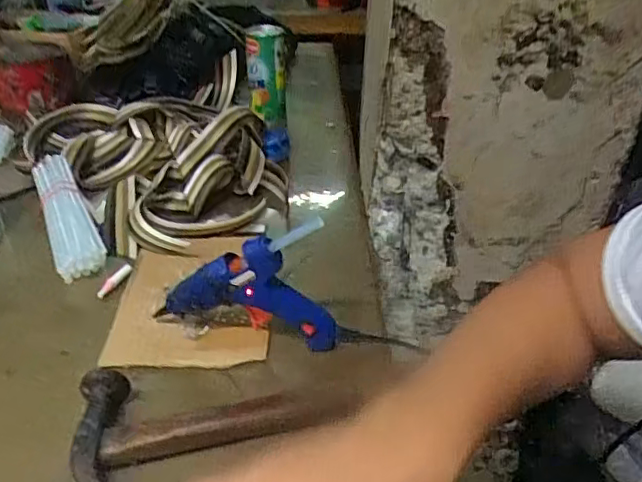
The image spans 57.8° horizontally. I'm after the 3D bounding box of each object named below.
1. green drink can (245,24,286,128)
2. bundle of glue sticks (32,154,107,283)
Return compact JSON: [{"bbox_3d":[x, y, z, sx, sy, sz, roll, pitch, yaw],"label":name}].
[{"bbox_3d":[-0.075,-0.227,0.797,0.051,0.123,0.055,-1,34,-5],"label":"green drink can"},{"bbox_3d":[-0.255,-0.027,0.582,0.042,0.040,0.188,-15,38,-24],"label":"bundle of glue sticks"}]

